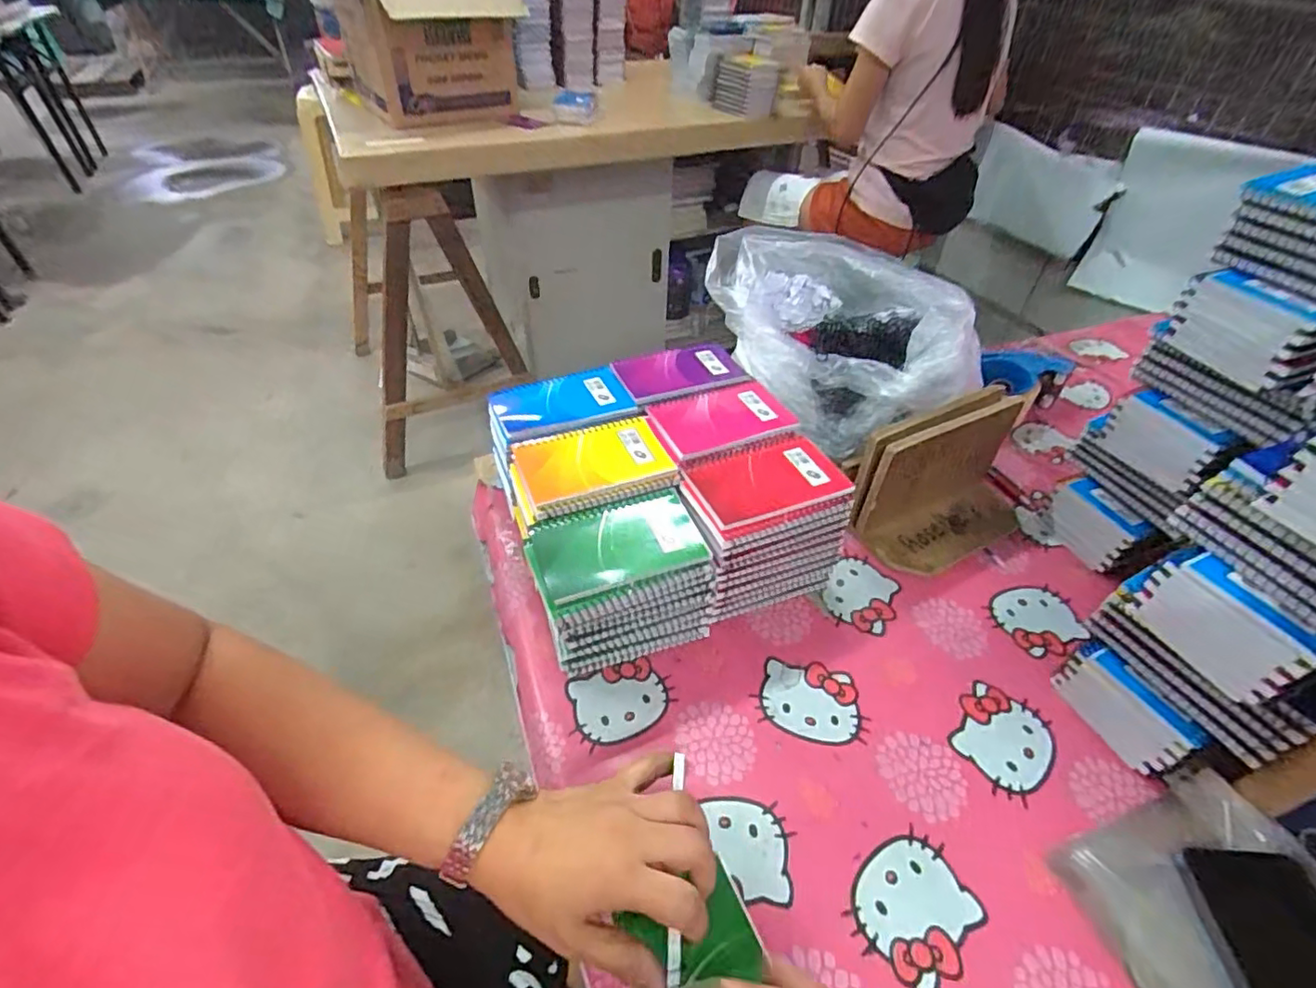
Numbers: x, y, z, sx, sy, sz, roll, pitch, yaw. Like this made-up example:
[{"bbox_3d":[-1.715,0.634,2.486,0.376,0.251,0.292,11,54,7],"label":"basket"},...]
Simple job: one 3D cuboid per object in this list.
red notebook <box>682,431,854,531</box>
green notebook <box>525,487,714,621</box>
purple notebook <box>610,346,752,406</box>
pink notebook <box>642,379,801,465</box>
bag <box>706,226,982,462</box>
[{"bbox_3d":[0.097,-0.014,0.539,0.136,0.012,0.092,-15,46,-16],"label":"red notebook"},{"bbox_3d":[-0.033,0.044,0.489,0.138,0.017,0.087,-17,47,-18],"label":"green notebook"},{"bbox_3d":[0.028,-0.134,0.653,0.139,0.013,0.082,-14,46,-16],"label":"purple notebook"},{"bbox_3d":[0.058,-0.073,0.596,0.130,0.018,0.090,-18,47,-19],"label":"pink notebook"},{"bbox_3d":[0.189,-0.188,0.672,0.215,0.153,0.294,-28,51,-27],"label":"bag"}]

